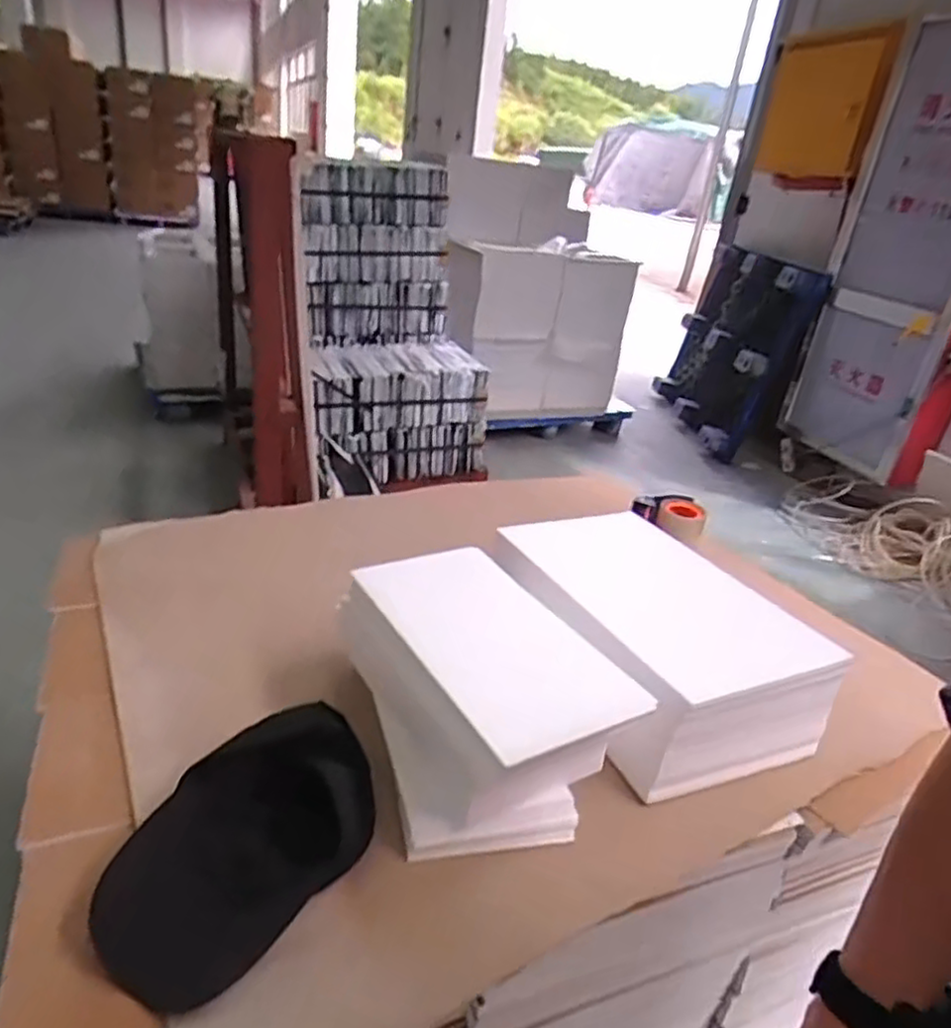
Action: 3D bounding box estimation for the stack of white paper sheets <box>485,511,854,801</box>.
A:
[{"bbox_3d":[0.225,0.151,0.950,0.291,0.139,0.433,-6,31,-25],"label":"stack of white paper sheets"}]

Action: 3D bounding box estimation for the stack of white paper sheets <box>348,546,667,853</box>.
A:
[{"bbox_3d":[-0.005,0.184,0.766,0.220,0.155,0.335,-9,32,-29],"label":"stack of white paper sheets"}]

